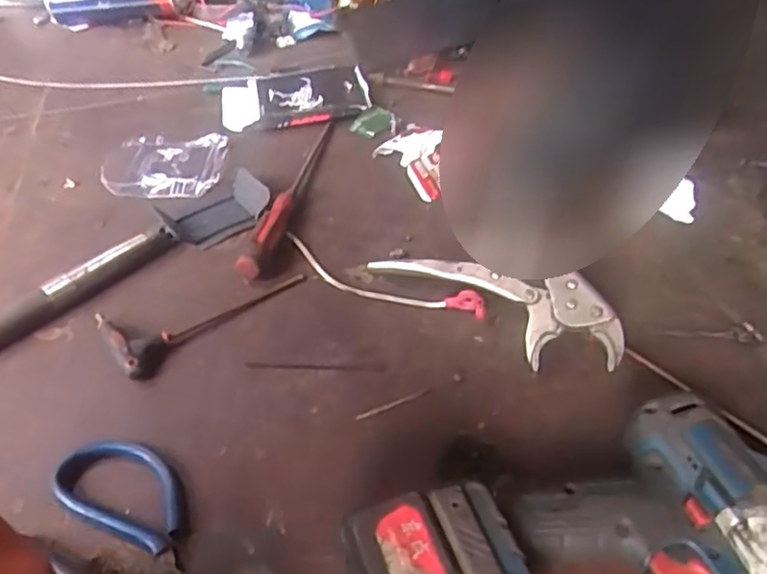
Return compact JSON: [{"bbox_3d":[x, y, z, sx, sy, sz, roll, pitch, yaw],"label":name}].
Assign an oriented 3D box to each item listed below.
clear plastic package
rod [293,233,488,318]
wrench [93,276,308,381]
[{"bbox_3d":[-0.243,-0.133,0.710,0.134,0.014,0.105,-4,43,1],"label":"clear plastic package"},{"bbox_3d":[-0.011,-0.010,0.563,0.206,0.015,0.037,22,49,26],"label":"rod"},{"bbox_3d":[-0.147,0.013,0.544,0.162,0.022,0.074,-27,47,-22],"label":"wrench"}]

